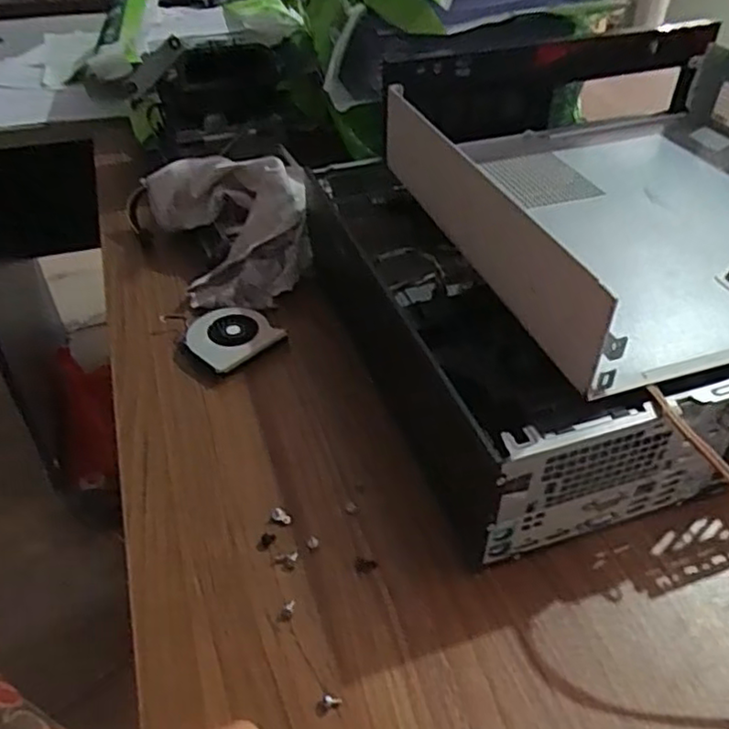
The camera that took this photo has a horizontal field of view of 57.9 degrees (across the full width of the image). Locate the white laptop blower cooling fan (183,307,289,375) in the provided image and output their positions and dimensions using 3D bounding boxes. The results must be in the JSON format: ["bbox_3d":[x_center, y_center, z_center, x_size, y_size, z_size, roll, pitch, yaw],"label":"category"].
[{"bbox_3d":[-0.112,-0.024,0.554,0.068,0.007,0.072,-28,46,-30],"label":"white laptop blower cooling fan"}]

